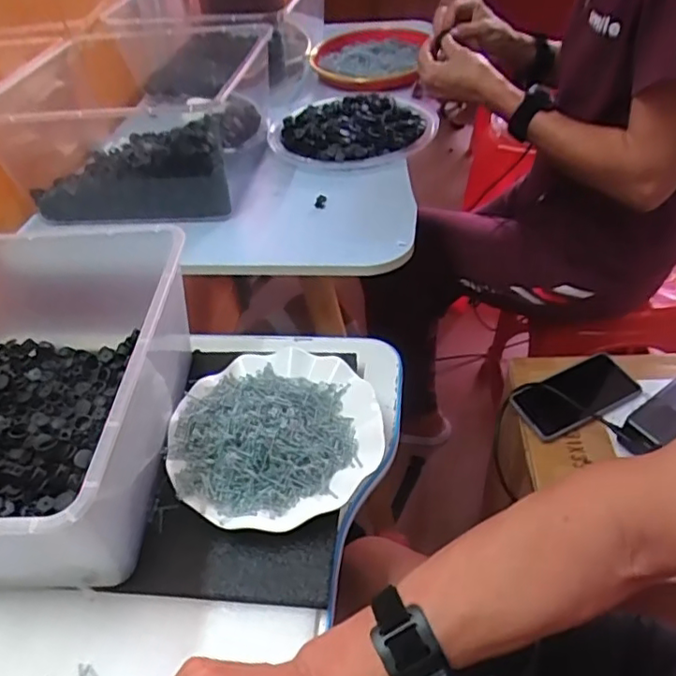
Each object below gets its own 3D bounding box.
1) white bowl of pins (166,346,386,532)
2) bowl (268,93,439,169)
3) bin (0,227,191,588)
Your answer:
[{"bbox_3d":[-0.054,0.079,0.519,0.178,0.038,0.178,-4,45,4],"label":"white bowl of pins"},{"bbox_3d":[0.021,-0.312,0.852,0.221,0.036,0.233,-4,45,4],"label":"bowl"},{"bbox_3d":[-0.286,0.037,0.519,0.293,0.144,0.357,-4,45,3],"label":"bin"}]

